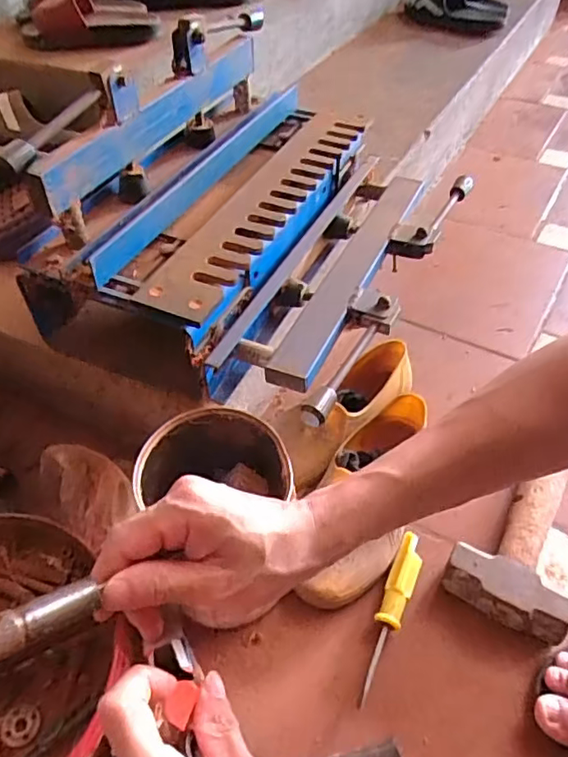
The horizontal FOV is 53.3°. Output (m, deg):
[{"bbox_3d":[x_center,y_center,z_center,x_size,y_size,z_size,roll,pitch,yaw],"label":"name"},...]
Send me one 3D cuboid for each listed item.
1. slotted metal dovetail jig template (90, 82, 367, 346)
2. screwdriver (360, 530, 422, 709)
[{"bbox_3d":[-0.037,-0.200,0.619,0.141,0.056,0.418,19,48,11],"label":"slotted metal dovetail jig template"},{"bbox_3d":[0.099,0.222,0.533,0.025,0.024,0.162,21,55,13],"label":"screwdriver"}]

